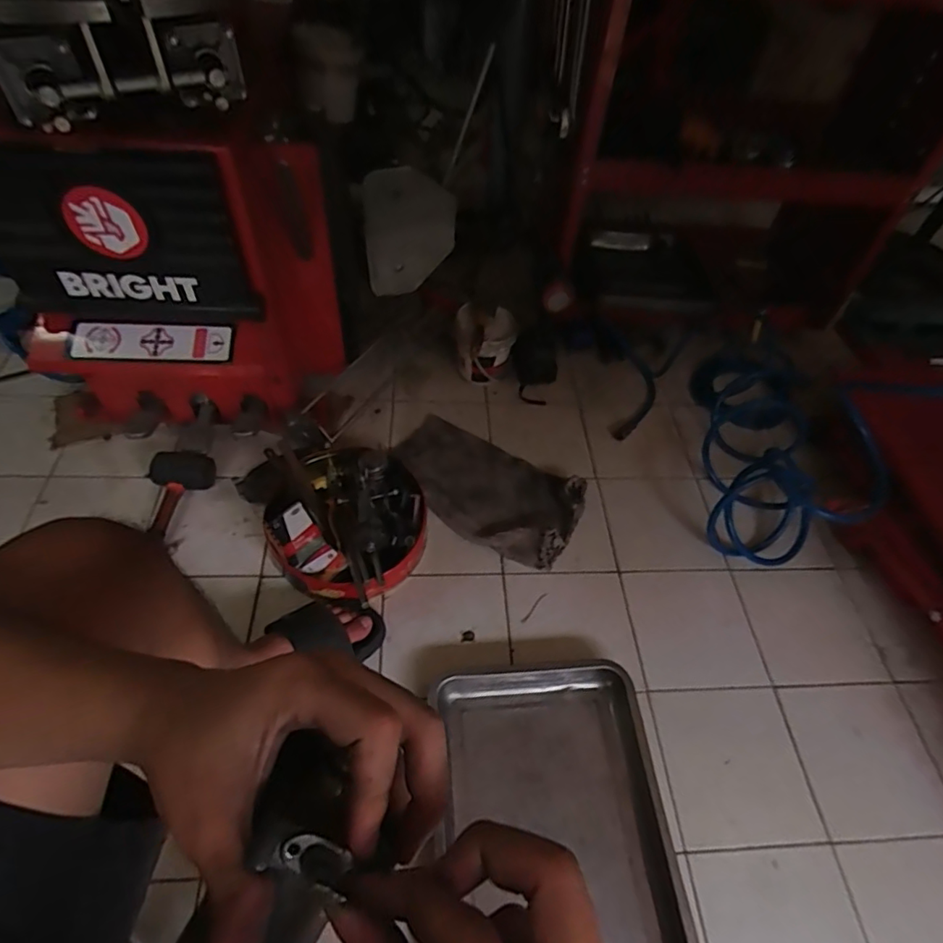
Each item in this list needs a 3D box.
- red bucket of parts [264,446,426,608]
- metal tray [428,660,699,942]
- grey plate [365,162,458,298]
[{"bbox_3d":[-0.200,0.070,0.908,0.247,0.103,0.254,2,53,-3],"label":"red bucket of parts"},{"bbox_3d":[0.109,0.442,0.704,0.283,0.048,0.376,-2,53,-6],"label":"metal tray"},{"bbox_3d":[-0.107,-0.418,0.992,0.157,0.251,0.011,-10,62,-11],"label":"grey plate"}]

